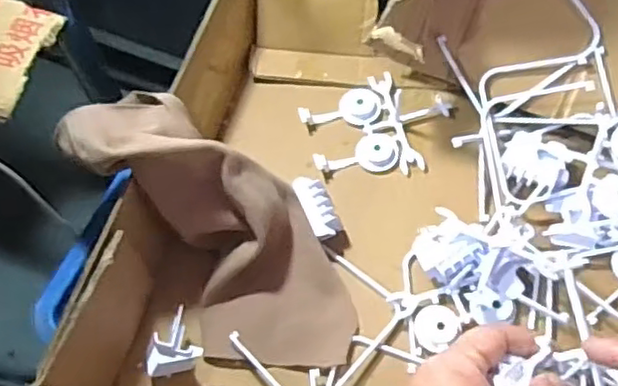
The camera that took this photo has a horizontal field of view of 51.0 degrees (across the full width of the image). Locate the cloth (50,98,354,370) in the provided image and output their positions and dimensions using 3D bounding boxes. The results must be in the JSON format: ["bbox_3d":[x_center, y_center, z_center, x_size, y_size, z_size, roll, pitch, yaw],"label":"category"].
[{"bbox_3d":[-0.075,0.032,0.554,0.146,0.081,0.293,-46,112,-18],"label":"cloth"}]

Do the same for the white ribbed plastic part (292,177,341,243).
[{"bbox_3d":[0.010,0.016,0.615,0.030,0.035,0.063,-22,67,-9],"label":"white ribbed plastic part"}]

